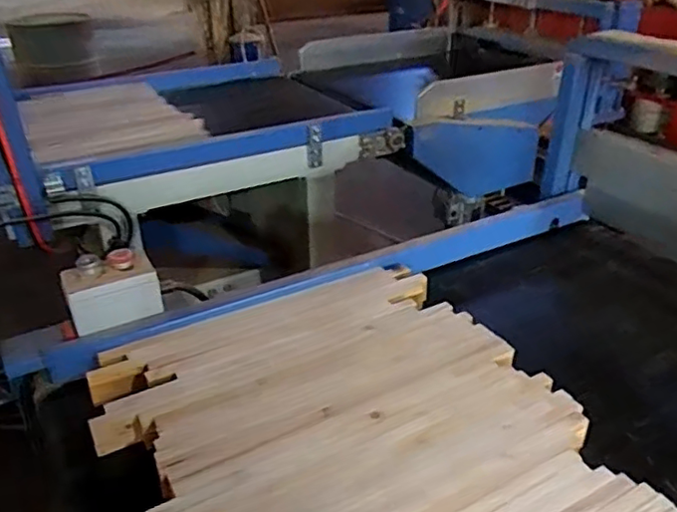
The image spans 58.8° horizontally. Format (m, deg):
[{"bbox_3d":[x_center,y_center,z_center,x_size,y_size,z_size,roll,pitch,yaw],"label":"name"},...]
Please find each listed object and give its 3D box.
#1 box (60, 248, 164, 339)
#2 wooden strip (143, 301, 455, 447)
[{"bbox_3d":[-0.330,0.056,0.885,0.133,0.106,0.052,-16,34,-23],"label":"box"},{"bbox_3d":[-0.024,0.147,0.828,0.470,0.020,0.043,-19,35,-27],"label":"wooden strip"}]

